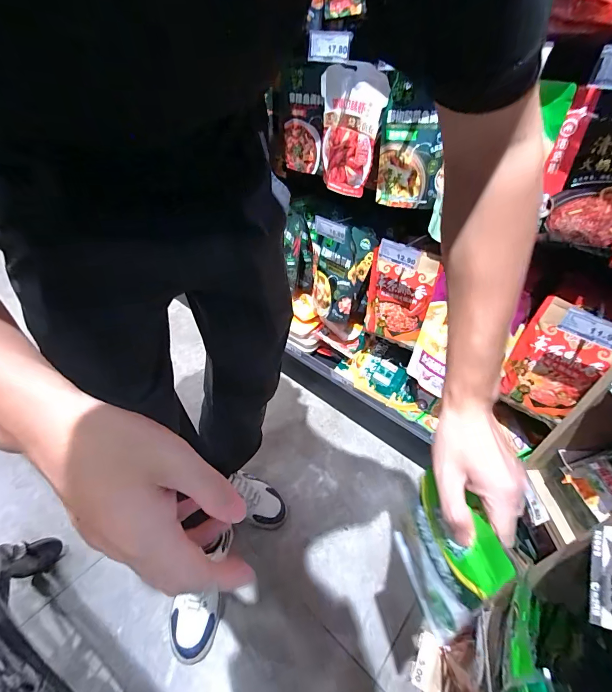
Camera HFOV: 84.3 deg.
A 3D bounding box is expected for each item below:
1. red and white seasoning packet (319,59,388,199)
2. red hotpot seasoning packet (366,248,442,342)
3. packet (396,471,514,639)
[{"bbox_3d":[0.092,-0.498,0.801,0.027,0.245,0.172,-26,51,-37],"label":"red and white seasoning packet"},{"bbox_3d":[0.234,-0.127,0.882,0.169,0.228,0.031,23,32,25],"label":"red hotpot seasoning packet"},{"bbox_3d":[0.139,0.204,0.342,0.036,0.158,0.113,-9,43,-14],"label":"packet"}]

